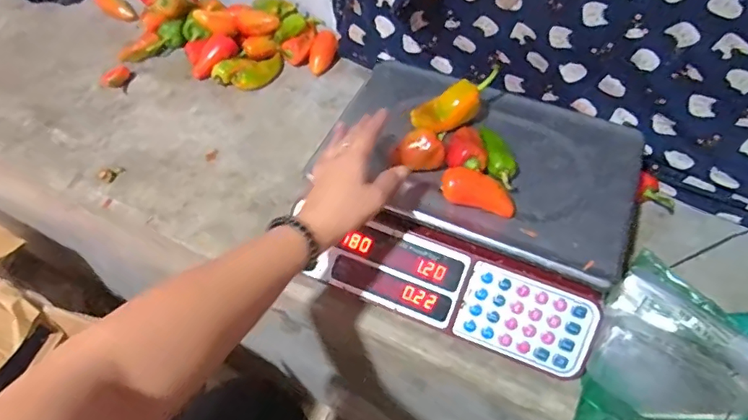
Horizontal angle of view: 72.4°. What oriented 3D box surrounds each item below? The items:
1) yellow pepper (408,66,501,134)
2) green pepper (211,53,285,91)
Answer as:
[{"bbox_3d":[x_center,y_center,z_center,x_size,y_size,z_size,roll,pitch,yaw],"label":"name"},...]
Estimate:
[{"bbox_3d":[0.098,-0.125,0.596,0.114,0.034,0.039,-31,57,4],"label":"yellow pepper"},{"bbox_3d":[-0.198,-0.222,0.820,0.112,0.031,0.049,-19,56,-11],"label":"green pepper"}]

